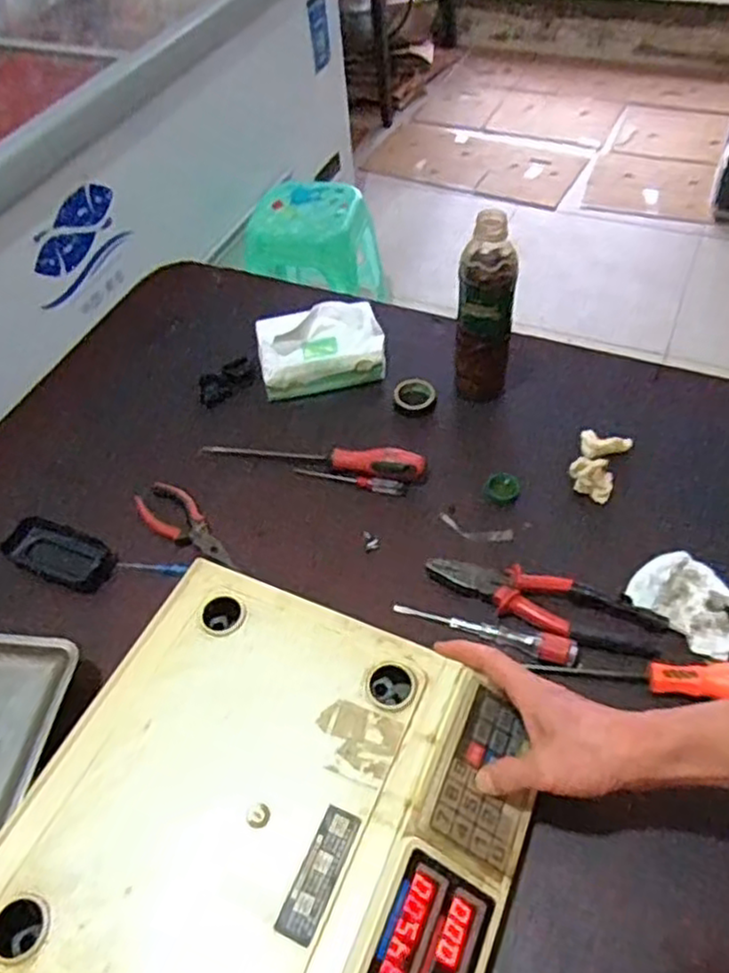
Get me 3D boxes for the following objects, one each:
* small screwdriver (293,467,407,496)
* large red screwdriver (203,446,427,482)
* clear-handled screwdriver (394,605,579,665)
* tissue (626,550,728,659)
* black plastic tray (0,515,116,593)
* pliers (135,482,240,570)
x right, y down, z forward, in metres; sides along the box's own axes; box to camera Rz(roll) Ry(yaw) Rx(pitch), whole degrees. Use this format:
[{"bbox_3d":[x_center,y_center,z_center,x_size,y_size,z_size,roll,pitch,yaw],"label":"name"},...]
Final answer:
[{"bbox_3d":[-0.017,-0.009,0.743,0.125,0.017,0.010,12,54,14],"label":"small screwdriver"},{"bbox_3d":[-0.058,-0.033,0.755,0.249,0.032,0.027,8,53,11],"label":"large red screwdriver"},{"bbox_3d":[0.108,0.126,0.628,0.162,0.016,0.019,16,55,17],"label":"clear-handled screwdriver"},{"bbox_3d":[0.294,0.099,0.625,0.100,0.027,0.067,36,63,28],"label":"tissue"},{"bbox_3d":[-0.309,0.069,0.711,0.108,0.028,0.052,17,55,17],"label":"black plastic tray"},{"bbox_3d":[-0.185,0.040,0.722,0.139,0.024,0.045,35,62,27],"label":"pliers"}]

